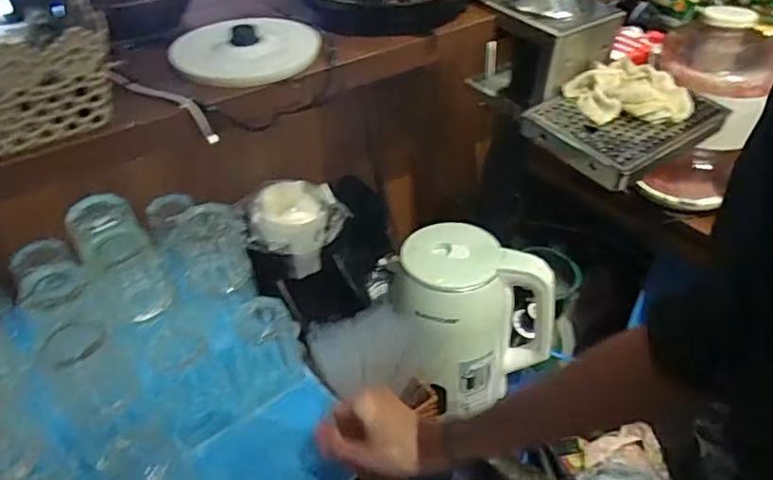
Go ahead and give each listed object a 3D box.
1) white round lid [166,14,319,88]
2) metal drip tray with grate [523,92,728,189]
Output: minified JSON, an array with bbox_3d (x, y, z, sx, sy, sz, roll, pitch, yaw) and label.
[{"bbox_3d":[-0.159,-0.220,0.652,0.160,0.030,0.160,-2,40,1],"label":"white round lid"},{"bbox_3d":[0.312,-0.154,0.736,0.237,0.036,0.160,-27,46,-26],"label":"metal drip tray with grate"}]

